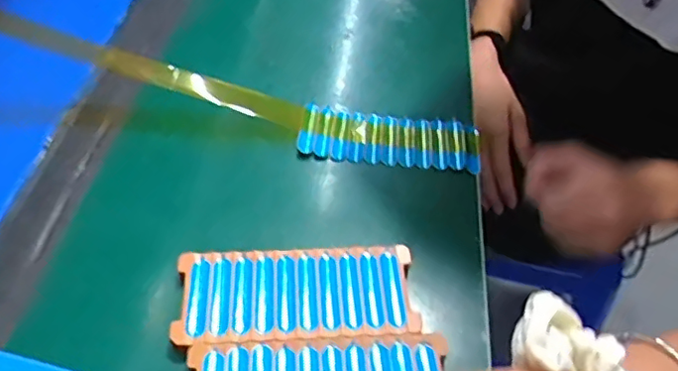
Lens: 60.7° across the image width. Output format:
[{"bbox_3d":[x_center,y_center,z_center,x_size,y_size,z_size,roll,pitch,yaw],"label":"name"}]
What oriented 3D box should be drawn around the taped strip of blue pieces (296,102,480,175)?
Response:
[{"bbox_3d":[0.044,-0.044,0.542,0.156,0.014,0.058,7,50,3],"label":"taped strip of blue pieces"}]

